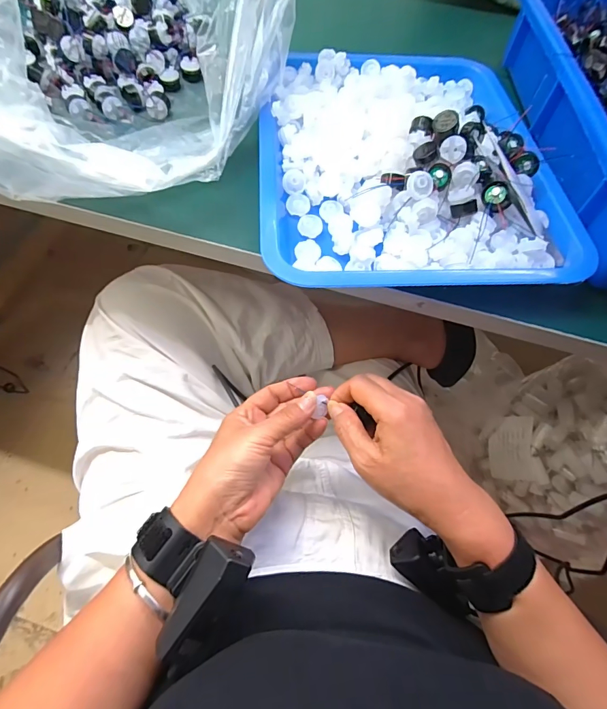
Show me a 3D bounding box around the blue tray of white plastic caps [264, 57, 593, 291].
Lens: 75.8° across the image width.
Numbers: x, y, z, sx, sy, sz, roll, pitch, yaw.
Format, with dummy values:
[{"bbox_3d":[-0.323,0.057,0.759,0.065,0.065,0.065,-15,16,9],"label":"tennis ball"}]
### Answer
[{"bbox_3d":[0.090,-0.189,0.362,0.257,0.042,0.311,-1,61,-4],"label":"blue tray of white plastic caps"}]

